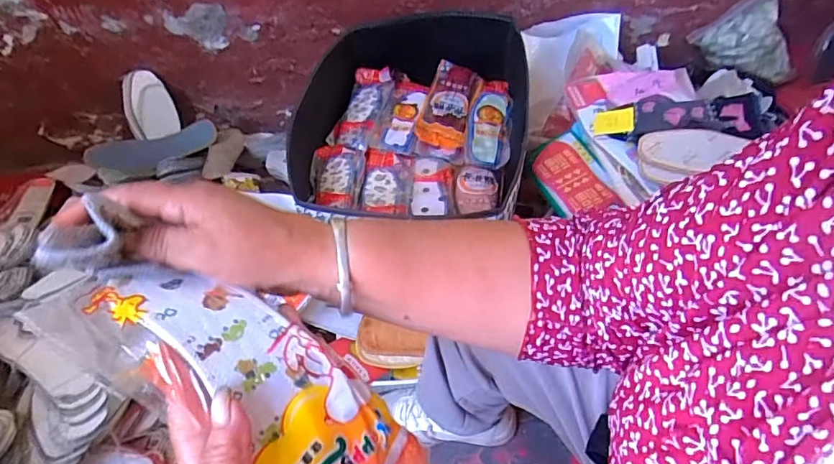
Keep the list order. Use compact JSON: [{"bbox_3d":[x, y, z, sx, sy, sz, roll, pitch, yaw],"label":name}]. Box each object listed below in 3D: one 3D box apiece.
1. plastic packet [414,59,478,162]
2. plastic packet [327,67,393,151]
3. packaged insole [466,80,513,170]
[{"bbox_3d":[0.052,-0.221,0.878,0.080,0.028,0.223,10,53,6],"label":"plastic packet"},{"bbox_3d":[-0.099,-0.222,0.904,0.078,0.038,0.193,11,53,7],"label":"plastic packet"},{"bbox_3d":[0.127,-0.200,0.876,0.072,0.016,0.224,7,53,4],"label":"packaged insole"}]

